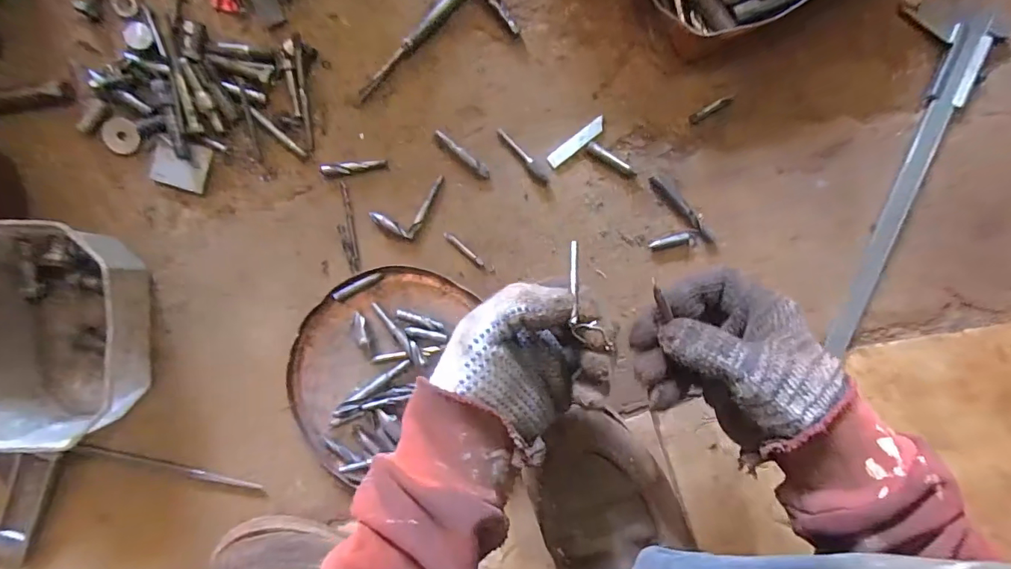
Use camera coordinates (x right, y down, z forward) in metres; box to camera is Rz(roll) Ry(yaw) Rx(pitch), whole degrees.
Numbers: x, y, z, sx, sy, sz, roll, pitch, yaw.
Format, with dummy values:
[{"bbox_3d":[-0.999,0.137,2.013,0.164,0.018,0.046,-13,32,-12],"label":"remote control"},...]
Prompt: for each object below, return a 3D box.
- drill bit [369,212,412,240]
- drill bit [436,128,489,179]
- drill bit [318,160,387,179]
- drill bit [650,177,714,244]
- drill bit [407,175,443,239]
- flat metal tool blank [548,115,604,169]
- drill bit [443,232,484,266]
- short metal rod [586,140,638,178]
[{"bbox_3d":[-0.104,-0.054,0.428,0.041,0.008,0.010,30,95,-7],"label":"drill bit"},{"bbox_3d":[-0.039,-0.118,0.429,0.060,0.011,0.009,38,94,-8],"label":"drill bit"},{"bbox_3d":[-0.138,-0.106,0.431,0.058,0.009,0.011,-8,98,-2],"label":"drill bit"},{"bbox_3d":[0.162,-0.068,0.431,0.009,0.009,0.081,-45,98,3],"label":"drill bit"},{"bbox_3d":[-0.074,-0.071,0.433,0.007,0.006,0.063,26,96,-7],"label":"drill bit"},{"bbox_3d":[0.064,-0.129,0.427,0.059,0.007,0.013,-38,98,2],"label":"flat metal tool blank"},{"bbox_3d":[-0.038,-0.033,0.435,0.045,0.004,0.006,40,94,-8],"label":"drill bit"},{"bbox_3d":[0.098,-0.113,0.431,0.052,0.008,0.009,32,95,-7],"label":"short metal rod"}]

